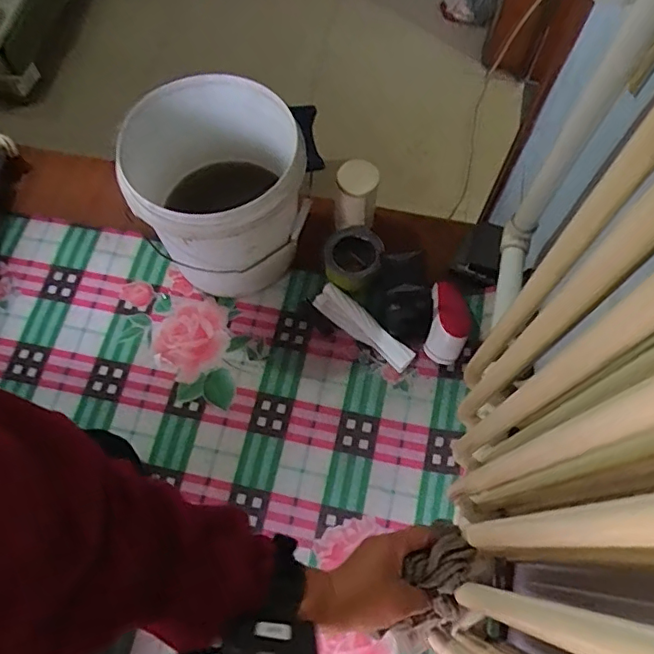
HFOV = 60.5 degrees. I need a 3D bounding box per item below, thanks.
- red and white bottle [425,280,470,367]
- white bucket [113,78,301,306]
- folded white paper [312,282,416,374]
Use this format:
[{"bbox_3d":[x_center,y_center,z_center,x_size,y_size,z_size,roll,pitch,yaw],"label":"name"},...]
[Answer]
[{"bbox_3d":[0.191,-0.006,0.883,0.065,0.053,0.125,6,83,1],"label":"red and white bottle"},{"bbox_3d":[-0.172,-0.224,0.886,0.254,0.306,0.274,0,68,1],"label":"white bucket"},{"bbox_3d":[0.062,0.002,0.938,0.188,0.016,0.047,39,73,12],"label":"folded white paper"}]

